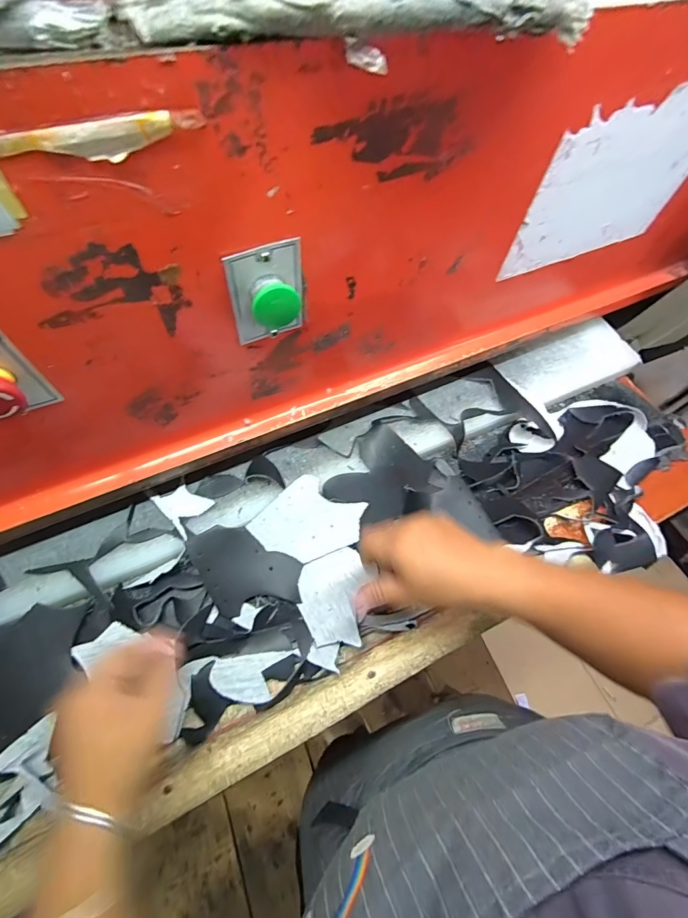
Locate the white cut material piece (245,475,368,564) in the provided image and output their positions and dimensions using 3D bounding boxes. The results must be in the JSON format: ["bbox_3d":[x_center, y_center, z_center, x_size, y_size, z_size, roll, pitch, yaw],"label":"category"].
[{"bbox_3d":[-0.043,0.077,0.500,0.120,0.004,0.097,27,79,-7],"label":"white cut material piece"}]

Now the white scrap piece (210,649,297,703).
[{"bbox_3d":[-0.094,0.226,0.415,0.080,0.014,0.044,2,63,-19],"label":"white scrap piece"}]

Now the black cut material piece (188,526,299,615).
[{"bbox_3d":[-0.114,0.125,0.472,0.116,0.013,0.097,-8,83,-17],"label":"black cut material piece"}]

